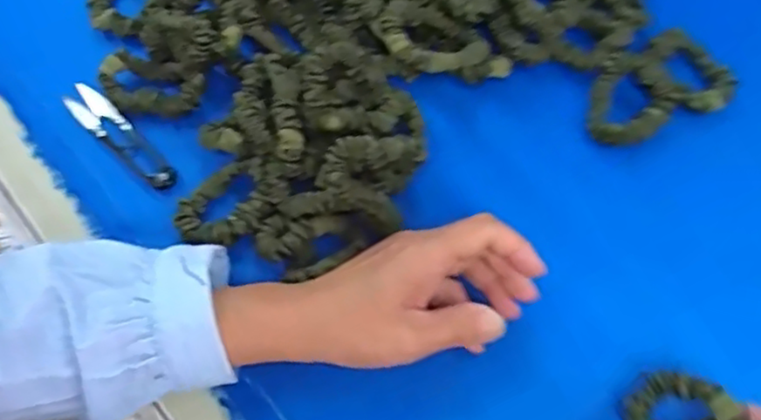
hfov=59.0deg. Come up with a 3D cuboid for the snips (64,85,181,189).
[{"bbox_3d":[-0.178,-0.050,0.459,0.104,0.005,0.024,42,73,13],"label":"snips"}]

